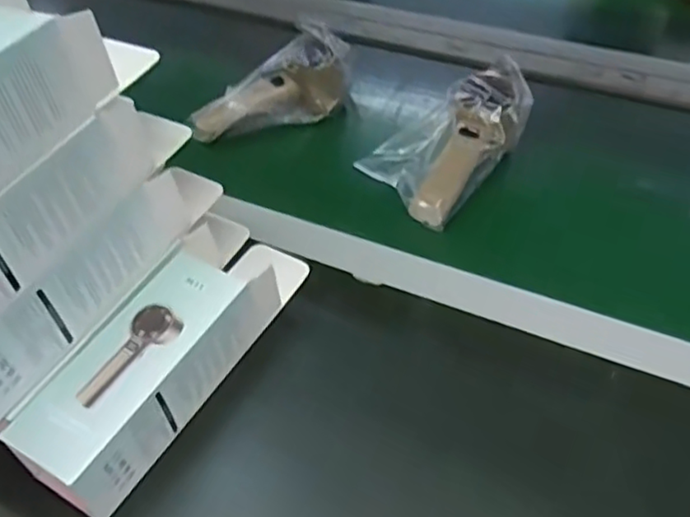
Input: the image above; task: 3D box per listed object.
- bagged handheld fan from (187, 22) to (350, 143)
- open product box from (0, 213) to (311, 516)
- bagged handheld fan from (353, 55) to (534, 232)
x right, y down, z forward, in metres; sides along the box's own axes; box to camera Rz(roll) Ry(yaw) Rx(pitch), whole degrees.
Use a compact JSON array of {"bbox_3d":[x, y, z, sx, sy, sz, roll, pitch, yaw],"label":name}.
[{"bbox_3d":[-0.071,-0.162,0.651,0.166,0.059,0.056,-34,52,-12],"label":"bagged handheld fan"},{"bbox_3d":[-0.116,0.053,0.449,0.069,0.061,0.235,22,50,22],"label":"open product box"},{"bbox_3d":[0.089,-0.113,0.587,0.095,0.069,0.155,30,54,28],"label":"bagged handheld fan"}]

